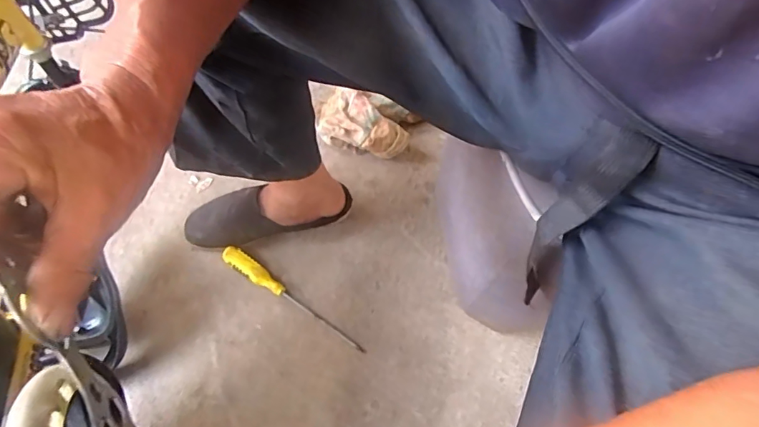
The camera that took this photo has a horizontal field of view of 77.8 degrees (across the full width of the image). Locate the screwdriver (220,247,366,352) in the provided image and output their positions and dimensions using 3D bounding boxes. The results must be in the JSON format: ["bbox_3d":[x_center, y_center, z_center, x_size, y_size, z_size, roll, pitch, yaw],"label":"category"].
[{"bbox_3d":[-0.131,0.129,0.690,0.252,0.035,0.027,34,67,15],"label":"screwdriver"}]

